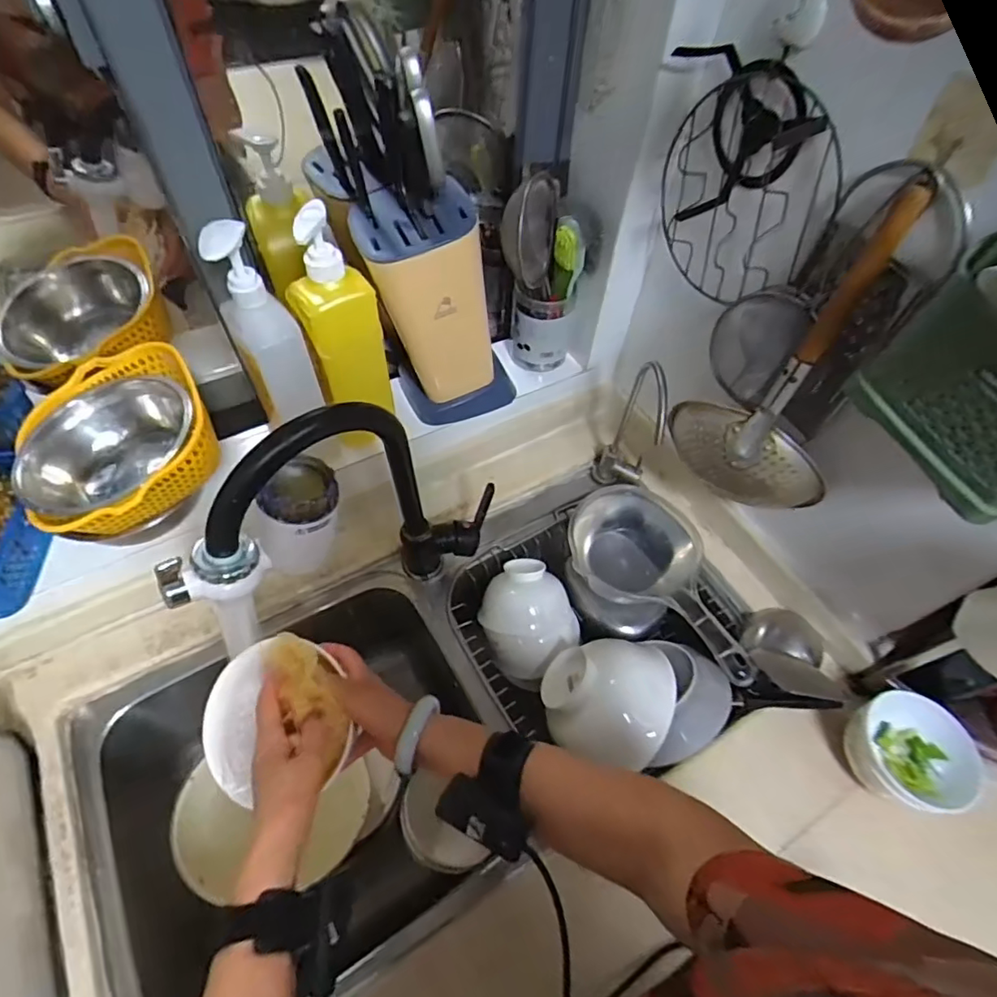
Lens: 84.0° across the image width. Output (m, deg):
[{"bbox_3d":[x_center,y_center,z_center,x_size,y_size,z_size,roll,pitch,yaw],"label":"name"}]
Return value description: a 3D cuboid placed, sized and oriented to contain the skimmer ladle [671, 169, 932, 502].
[{"bbox_3d":[0.266,-0.107,0.505,0.085,0.315,0.138,-16,59,-12],"label":"skimmer ladle"}]

